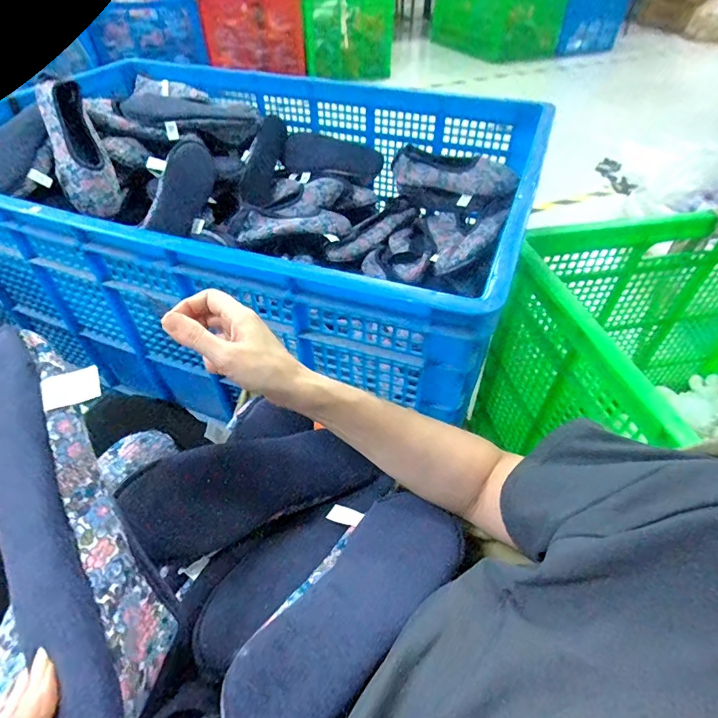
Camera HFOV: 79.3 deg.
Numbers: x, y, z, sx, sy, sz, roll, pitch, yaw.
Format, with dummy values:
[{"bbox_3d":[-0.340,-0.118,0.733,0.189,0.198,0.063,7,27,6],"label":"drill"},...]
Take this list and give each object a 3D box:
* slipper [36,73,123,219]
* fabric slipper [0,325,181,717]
[{"bbox_3d":[-0.534,-0.393,0.830,0.087,0.253,0.071,-19,7,-16],"label":"slipper"},{"bbox_3d":[-0.185,0.106,0.260,0.086,0.059,0.227,-16,86,-13],"label":"fabric slipper"}]

